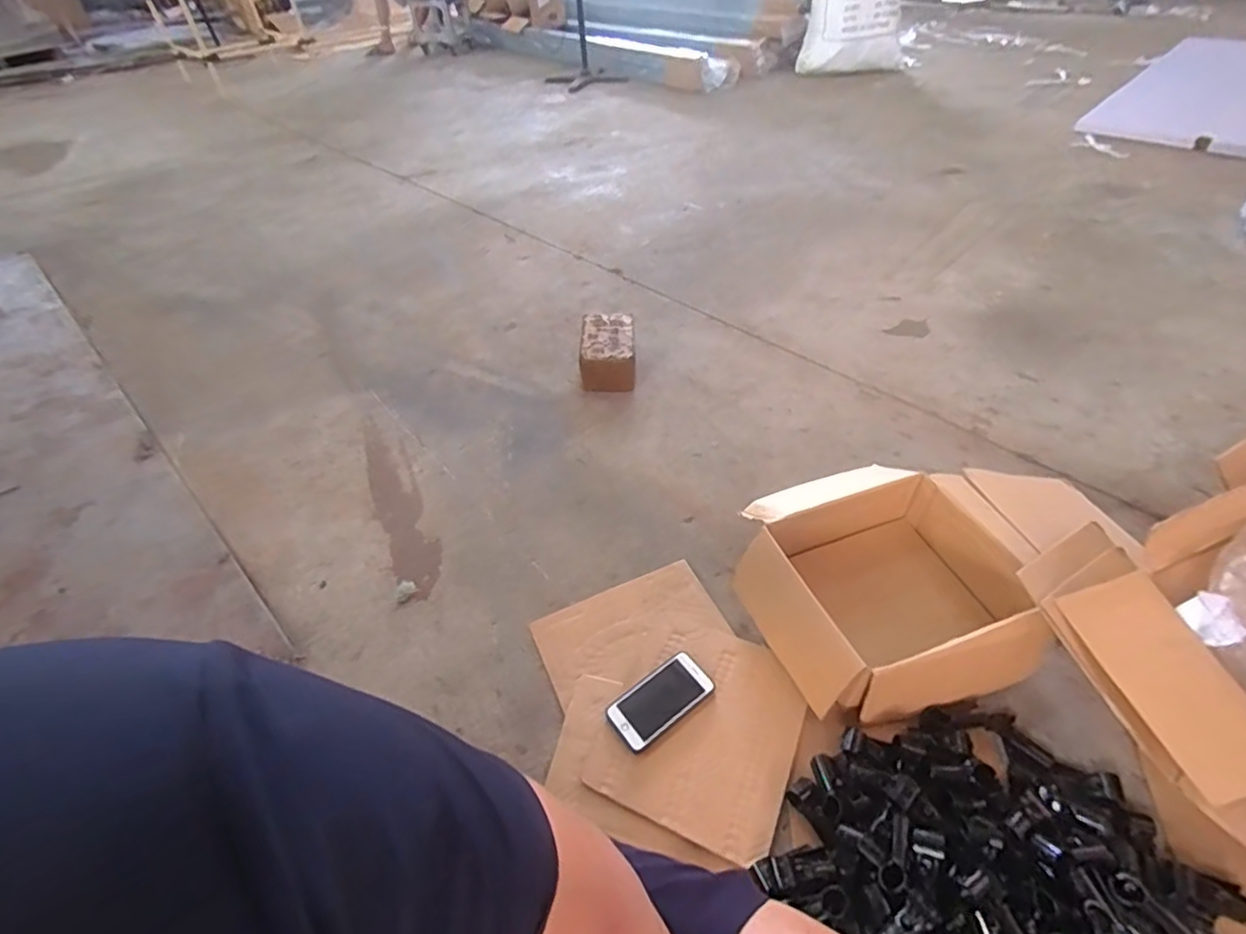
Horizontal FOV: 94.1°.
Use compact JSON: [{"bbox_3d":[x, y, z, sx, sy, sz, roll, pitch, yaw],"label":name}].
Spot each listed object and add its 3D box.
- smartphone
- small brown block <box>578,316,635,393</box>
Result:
[{"bbox_3d":[0.057,0.339,0.846,0.154,0.011,0.078,-32,56,-18],"label":"smartphone"},{"bbox_3d":[-0.037,-0.276,1.405,0.130,0.099,0.200,-2,44,1],"label":"small brown block"}]

